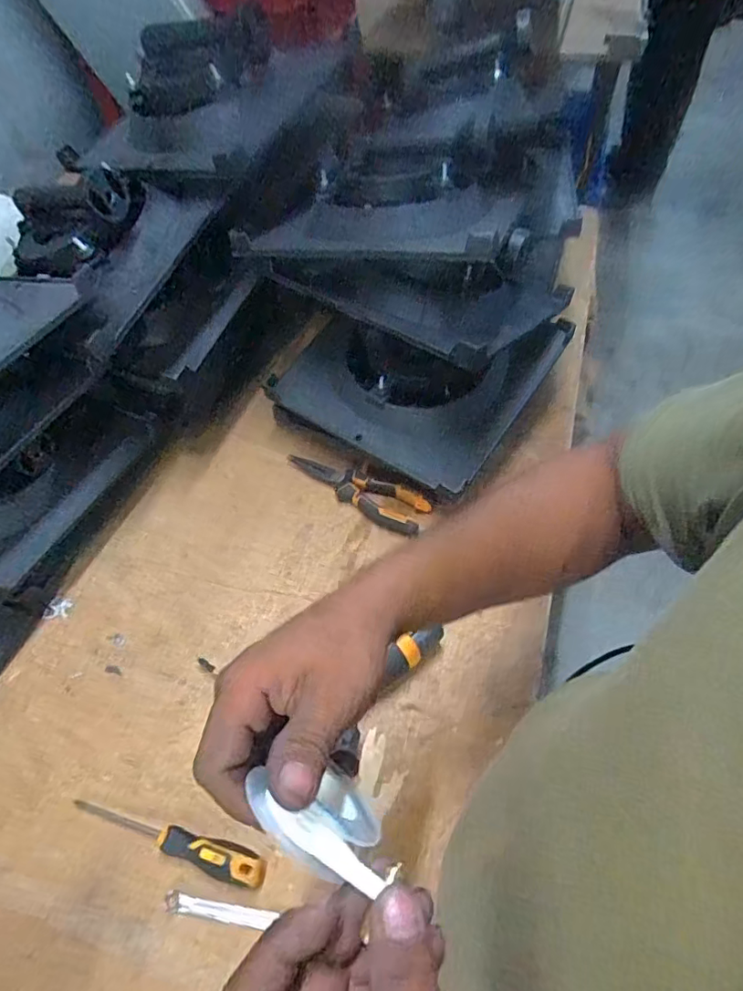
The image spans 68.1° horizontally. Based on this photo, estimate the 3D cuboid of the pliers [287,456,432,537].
[{"bbox_3d":[-0.023,-0.009,0.711,0.205,0.023,0.056,26,60,21],"label":"pliers"}]

